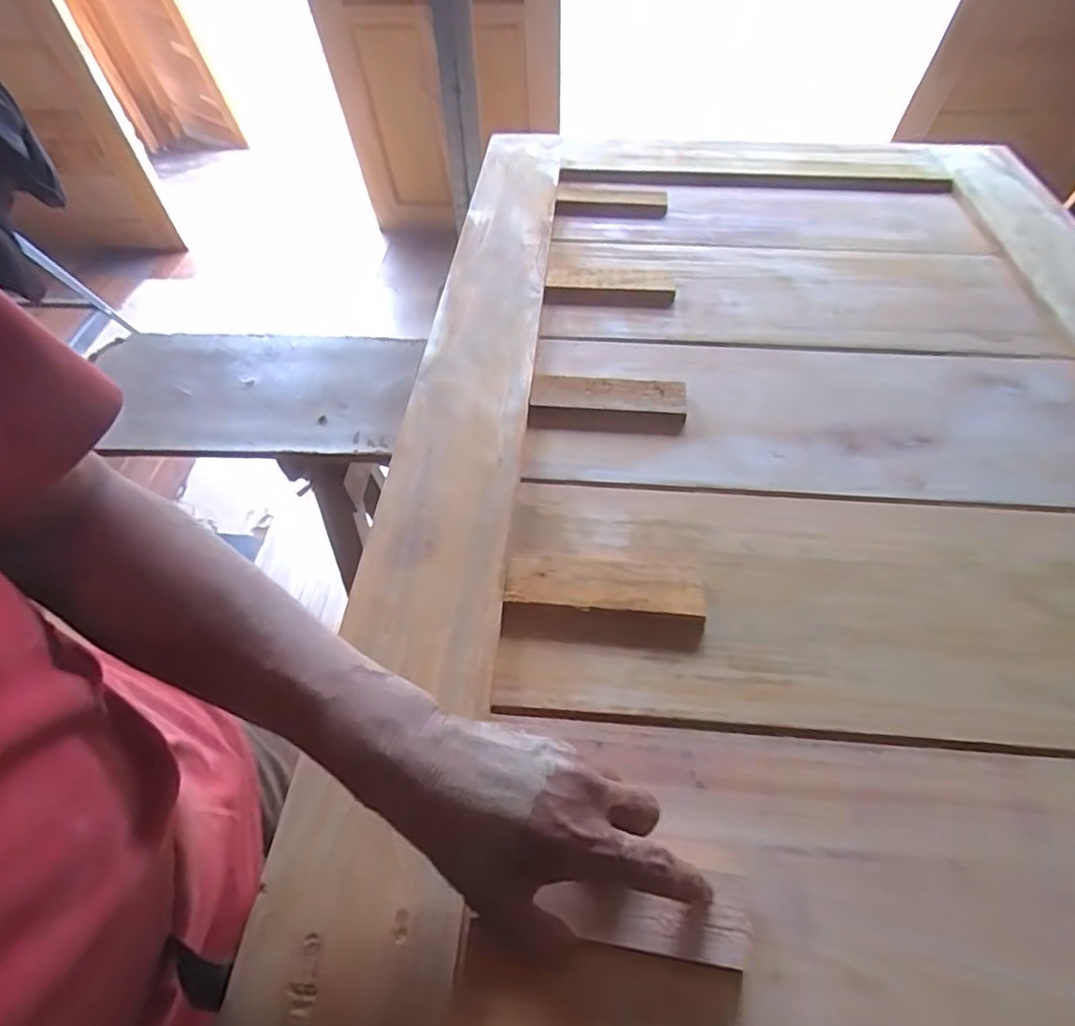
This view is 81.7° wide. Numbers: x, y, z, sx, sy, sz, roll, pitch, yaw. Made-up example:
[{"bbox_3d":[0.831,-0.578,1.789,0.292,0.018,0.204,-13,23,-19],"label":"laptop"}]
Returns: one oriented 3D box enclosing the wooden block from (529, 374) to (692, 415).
[{"bbox_3d":[0.070,-0.117,0.618,0.151,0.017,0.043,4,51,5],"label":"wooden block"}]

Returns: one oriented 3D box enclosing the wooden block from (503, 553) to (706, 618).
[{"bbox_3d":[0.051,0.056,0.480,0.147,0.014,0.046,4,51,5],"label":"wooden block"}]

